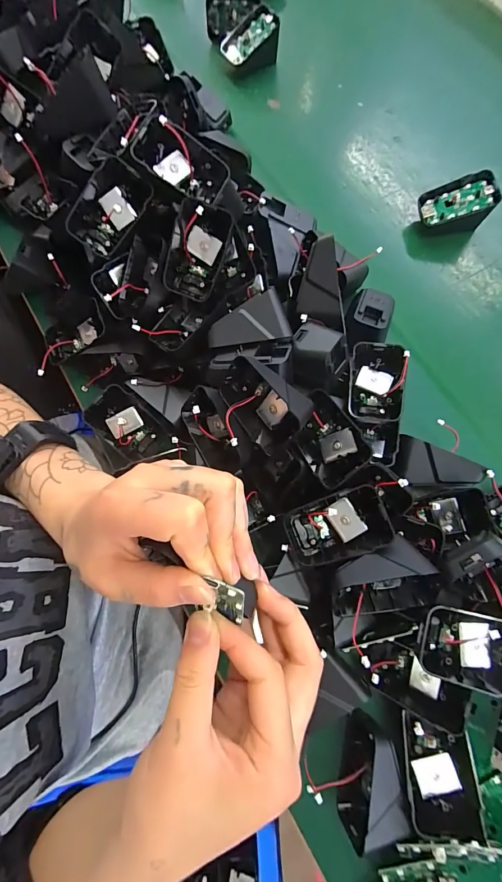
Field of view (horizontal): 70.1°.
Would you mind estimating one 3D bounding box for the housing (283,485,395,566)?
[{"bbox_3d":[0.061,0.060,0.256,0.070,0.022,0.044,-26,89,21],"label":"housing"}]

